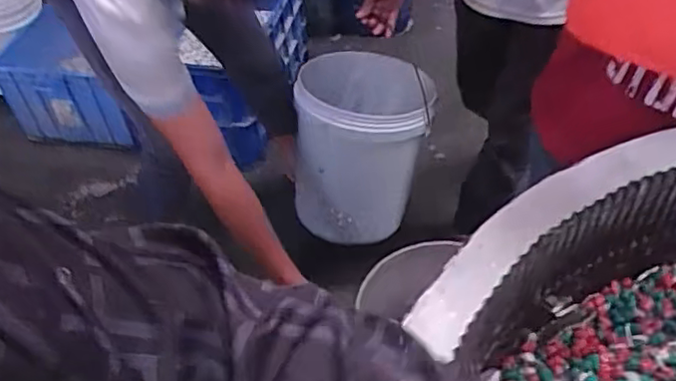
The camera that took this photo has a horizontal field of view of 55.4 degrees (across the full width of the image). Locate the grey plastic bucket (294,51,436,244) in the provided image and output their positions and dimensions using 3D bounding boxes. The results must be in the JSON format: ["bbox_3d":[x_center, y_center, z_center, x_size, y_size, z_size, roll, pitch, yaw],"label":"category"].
[{"bbox_3d":[0.055,-0.111,1.472,0.290,0.301,0.274,-3,46,3],"label":"grey plastic bucket"}]

